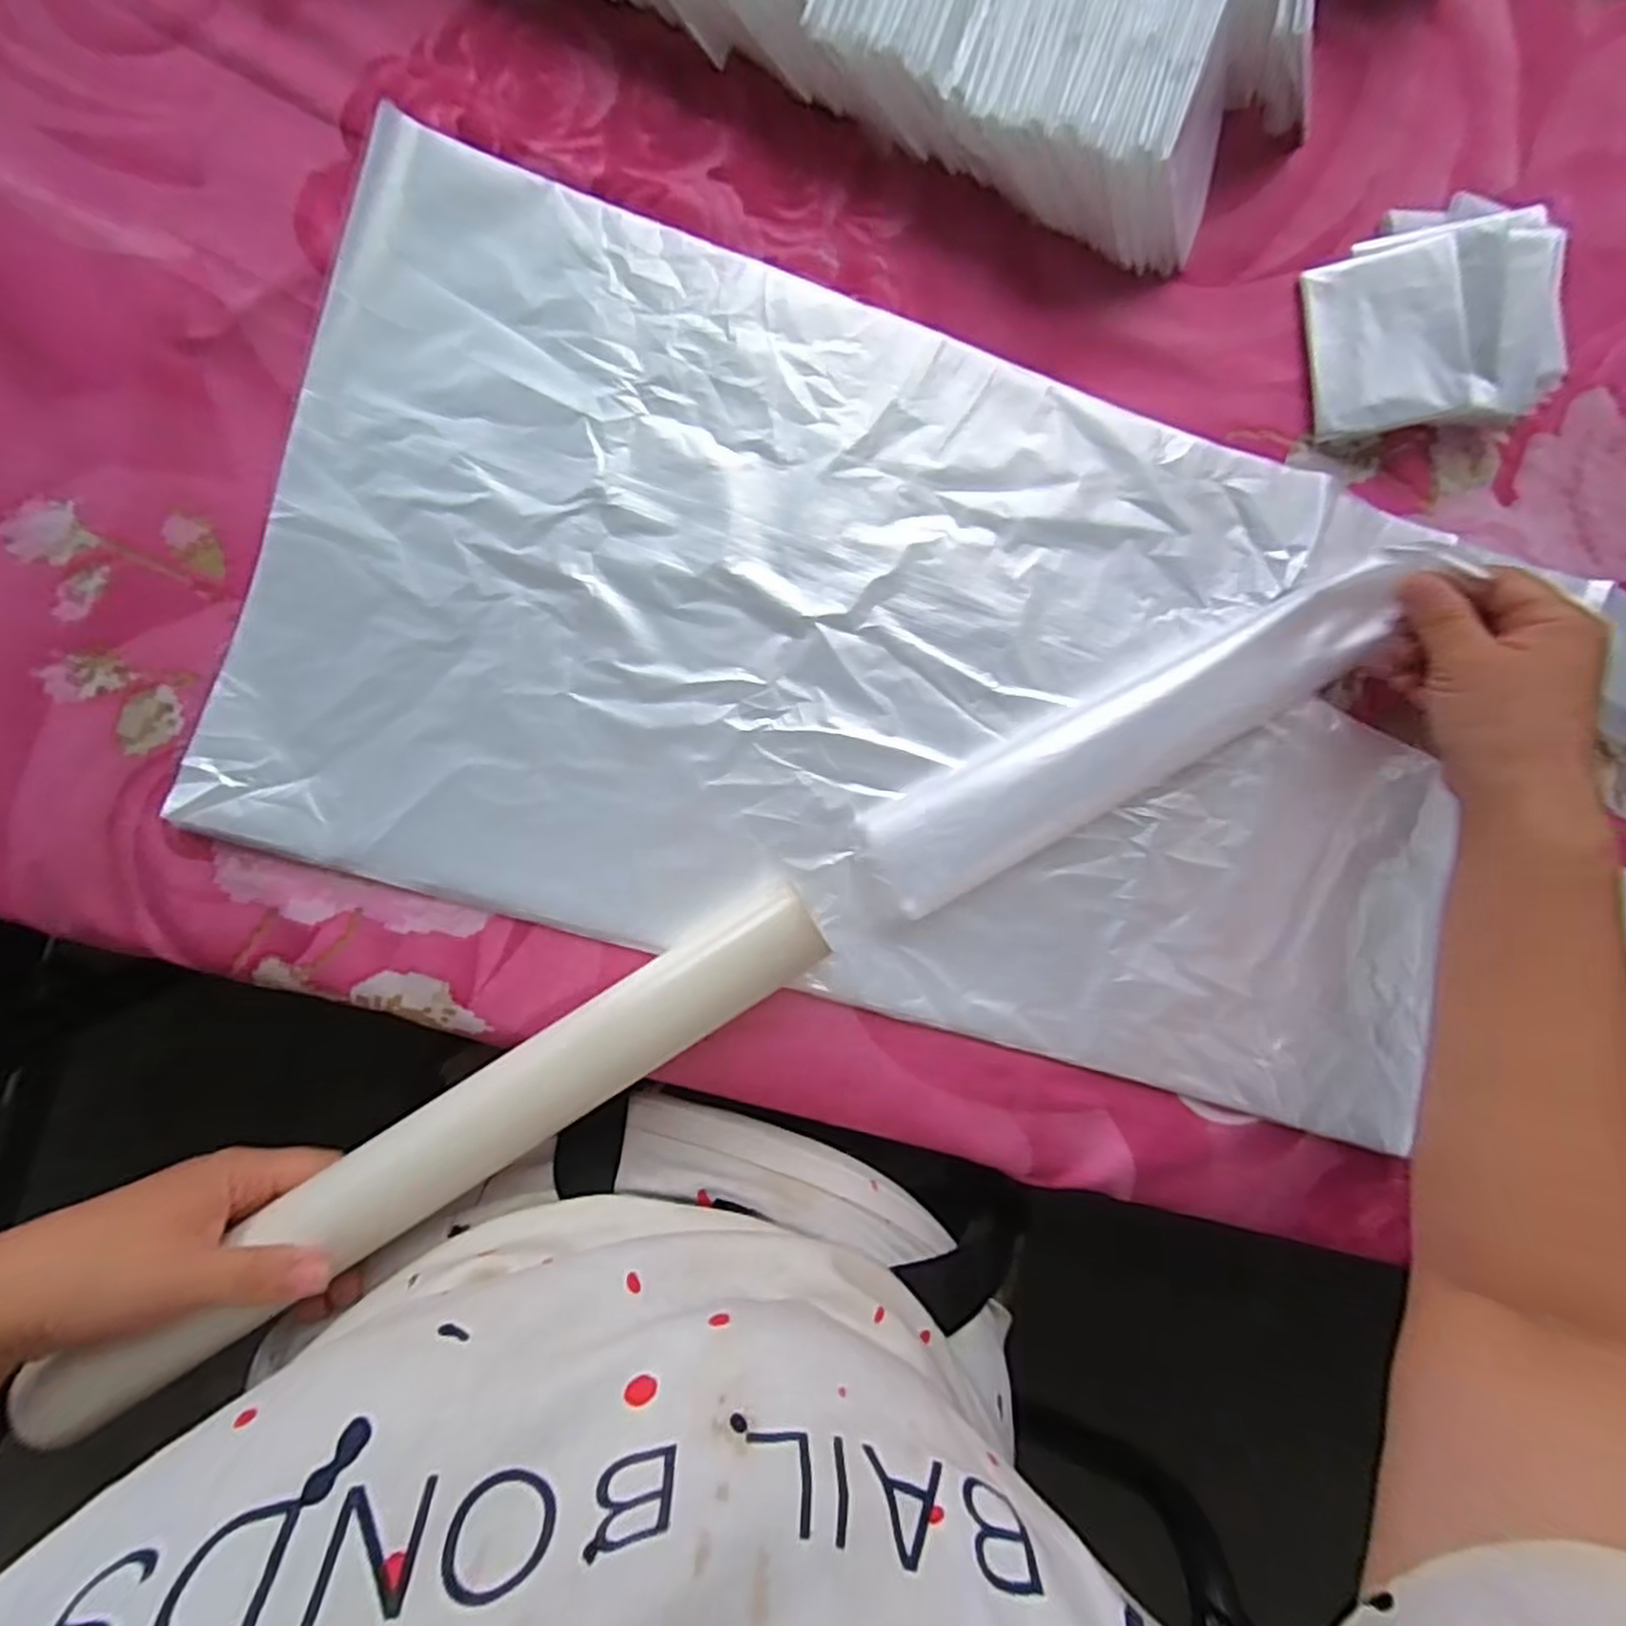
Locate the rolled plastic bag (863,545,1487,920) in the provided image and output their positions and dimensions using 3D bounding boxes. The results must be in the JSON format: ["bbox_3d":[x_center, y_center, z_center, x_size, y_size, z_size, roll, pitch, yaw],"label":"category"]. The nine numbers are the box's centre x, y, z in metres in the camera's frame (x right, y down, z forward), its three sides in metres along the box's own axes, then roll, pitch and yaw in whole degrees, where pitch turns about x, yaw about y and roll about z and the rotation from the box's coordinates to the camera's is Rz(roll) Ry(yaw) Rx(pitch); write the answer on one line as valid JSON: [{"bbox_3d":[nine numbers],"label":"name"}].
[{"bbox_3d":[0.154,-0.040,0.339,0.276,0.028,0.058,-29,95,-3],"label":"rolled plastic bag"}]

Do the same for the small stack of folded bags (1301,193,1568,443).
[{"bbox_3d":[0.301,-0.242,0.353,0.114,0.027,0.106,-9,93,-6],"label":"small stack of folded bags"}]

